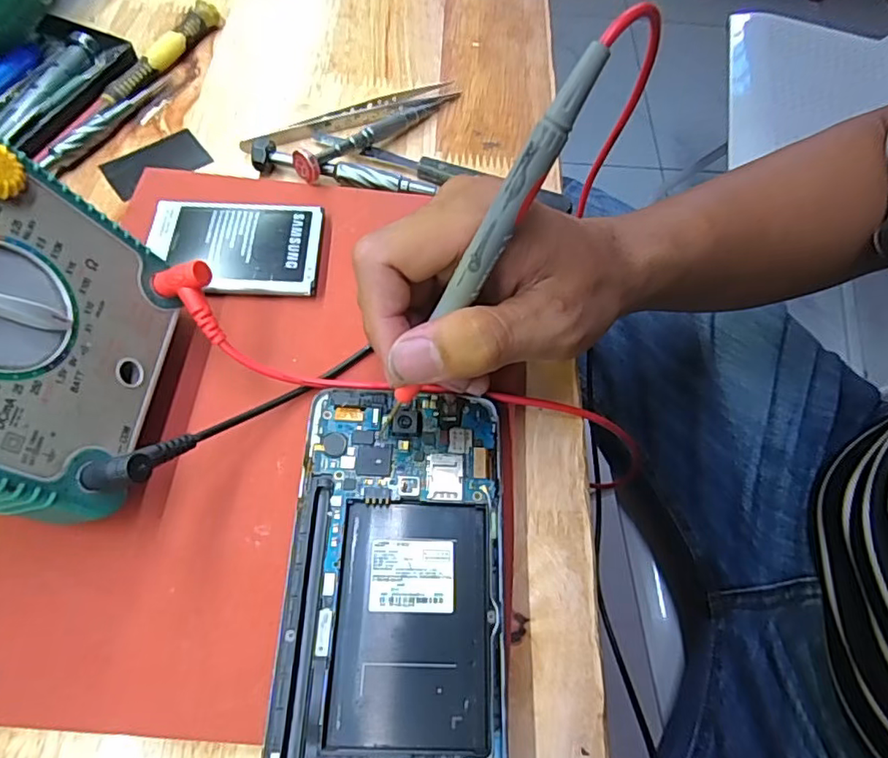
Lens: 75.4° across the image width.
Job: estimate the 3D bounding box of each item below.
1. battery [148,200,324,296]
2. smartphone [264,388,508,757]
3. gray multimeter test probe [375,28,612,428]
[{"bbox_3d":[-0.099,-0.062,0.273,0.079,0.009,0.052,-1,62,-5],"label":"battery"},{"bbox_3d":[-0.017,0.072,0.208,0.077,0.006,0.144,3,62,-3],"label":"smartphone"},{"bbox_3d":[0.010,-0.034,0.191,0.010,0.148,0.010,43,37,17],"label":"gray multimeter test probe"}]

